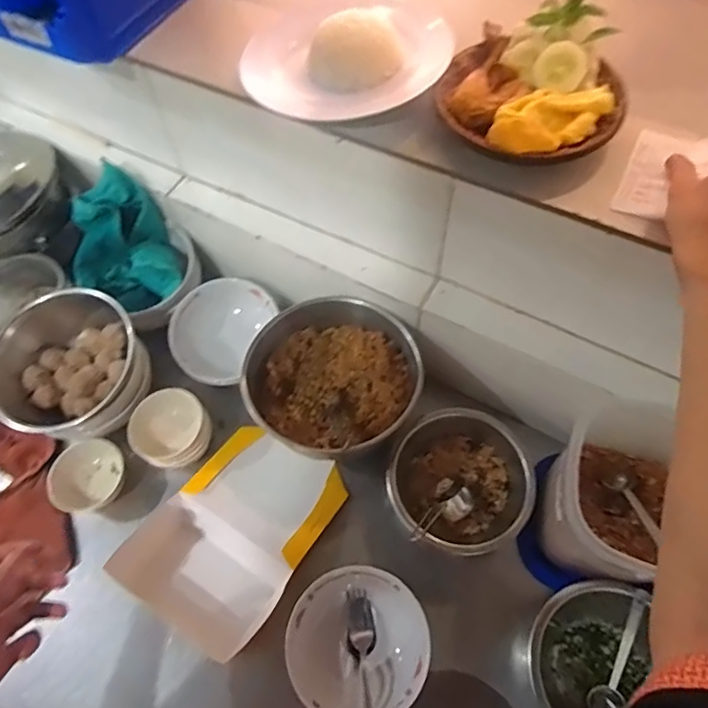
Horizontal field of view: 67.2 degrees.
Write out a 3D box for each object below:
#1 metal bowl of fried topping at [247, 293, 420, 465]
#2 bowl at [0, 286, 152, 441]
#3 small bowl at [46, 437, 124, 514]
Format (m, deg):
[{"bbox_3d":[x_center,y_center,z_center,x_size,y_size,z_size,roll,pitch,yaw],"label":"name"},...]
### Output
[{"bbox_3d":[-0.023,0.036,0.703,0.214,0.106,0.210,-1,62,2],"label":"metal bowl of fried topping"},{"bbox_3d":[-0.384,0.017,0.728,0.189,0.099,0.188,-1,62,2],"label":"bowl"},{"bbox_3d":[-0.361,0.165,0.724,0.090,0.041,0.092,-1,62,2],"label":"small bowl"}]

